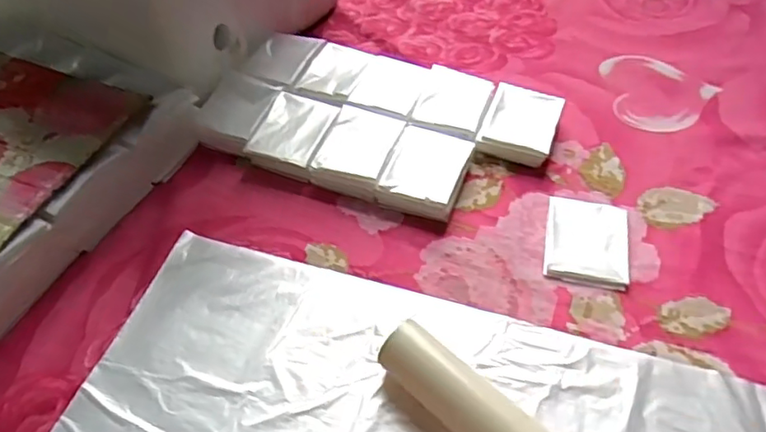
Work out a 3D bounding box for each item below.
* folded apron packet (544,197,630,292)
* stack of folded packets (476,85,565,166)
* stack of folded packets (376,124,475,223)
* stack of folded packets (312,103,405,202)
[{"bbox_3d":[0.168,0.020,0.492,0.065,0.004,0.086,9,49,11],"label":"folded apron packet"},{"bbox_3d":[0.133,-0.088,0.579,0.066,0.028,0.083,15,51,16],"label":"stack of folded packets"},{"bbox_3d":[0.040,-0.040,0.544,0.066,0.027,0.090,14,51,15],"label":"stack of folded packets"},{"bbox_3d":[-0.021,-0.060,0.564,0.065,0.027,0.091,13,50,14],"label":"stack of folded packets"}]

